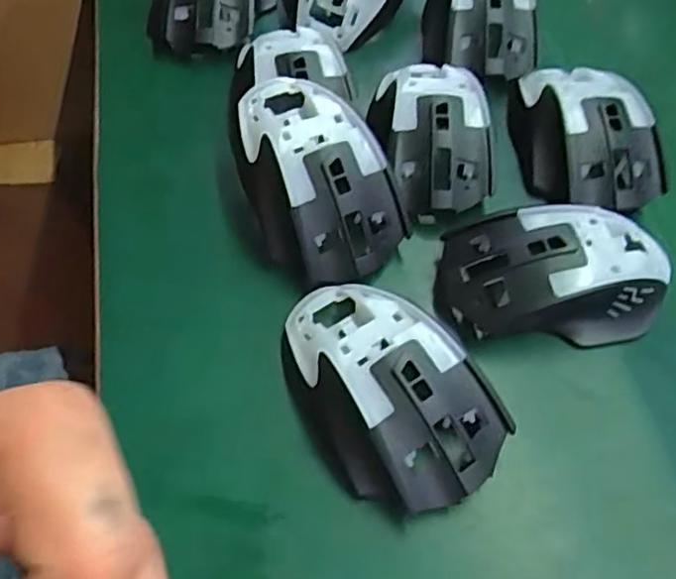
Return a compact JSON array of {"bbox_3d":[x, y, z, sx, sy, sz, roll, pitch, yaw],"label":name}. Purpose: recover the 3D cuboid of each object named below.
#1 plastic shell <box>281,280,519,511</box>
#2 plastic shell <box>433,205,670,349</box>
[{"bbox_3d":[0.020,0.041,0.284,0.073,0.035,0.117,-32,66,-21],"label":"plastic shell"},{"bbox_3d":[0.108,-0.008,0.312,0.114,0.037,0.065,-2,59,-5],"label":"plastic shell"}]

